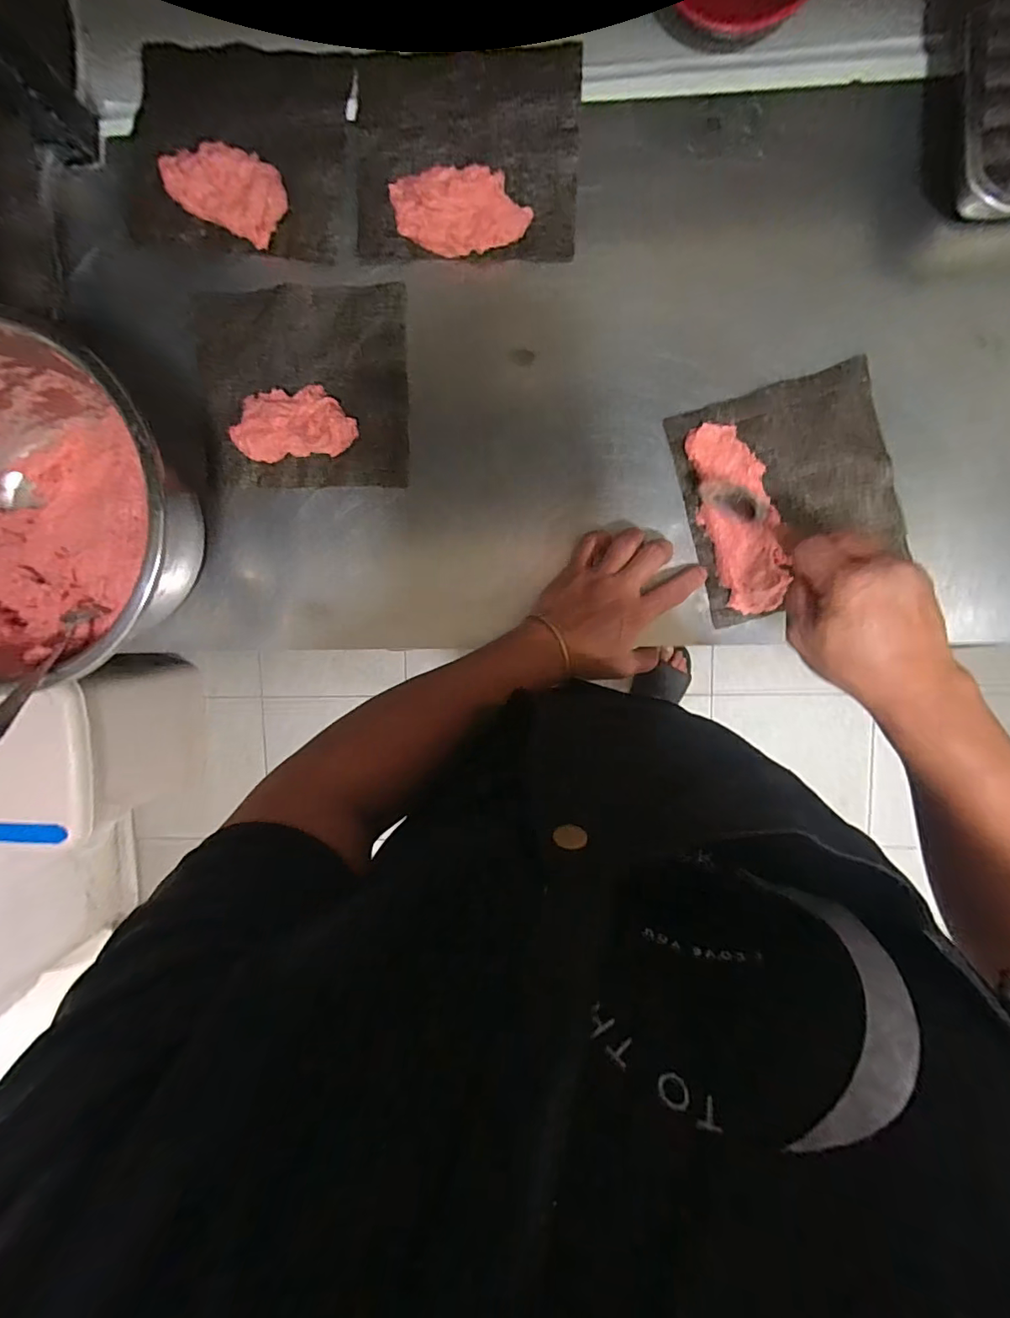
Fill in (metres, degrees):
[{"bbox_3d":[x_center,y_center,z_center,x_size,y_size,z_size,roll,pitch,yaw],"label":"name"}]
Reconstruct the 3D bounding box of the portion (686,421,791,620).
[{"bbox_3d":[0.215,-0.129,0.463,0.061,0.017,0.173,-15,94,5],"label":"portion"}]

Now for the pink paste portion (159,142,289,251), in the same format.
[{"bbox_3d":[-0.252,-0.426,0.459,0.101,0.025,0.063,26,96,1],"label":"pink paste portion"}]

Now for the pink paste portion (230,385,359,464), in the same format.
[{"bbox_3d":[-0.199,-0.223,0.479,0.109,0.034,0.062,-5,95,4],"label":"pink paste portion"}]

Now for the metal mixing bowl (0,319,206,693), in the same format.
[{"bbox_3d":[-0.402,-0.123,0.449,0.277,0.118,0.267,0,95,4],"label":"metal mixing bowl"}]

